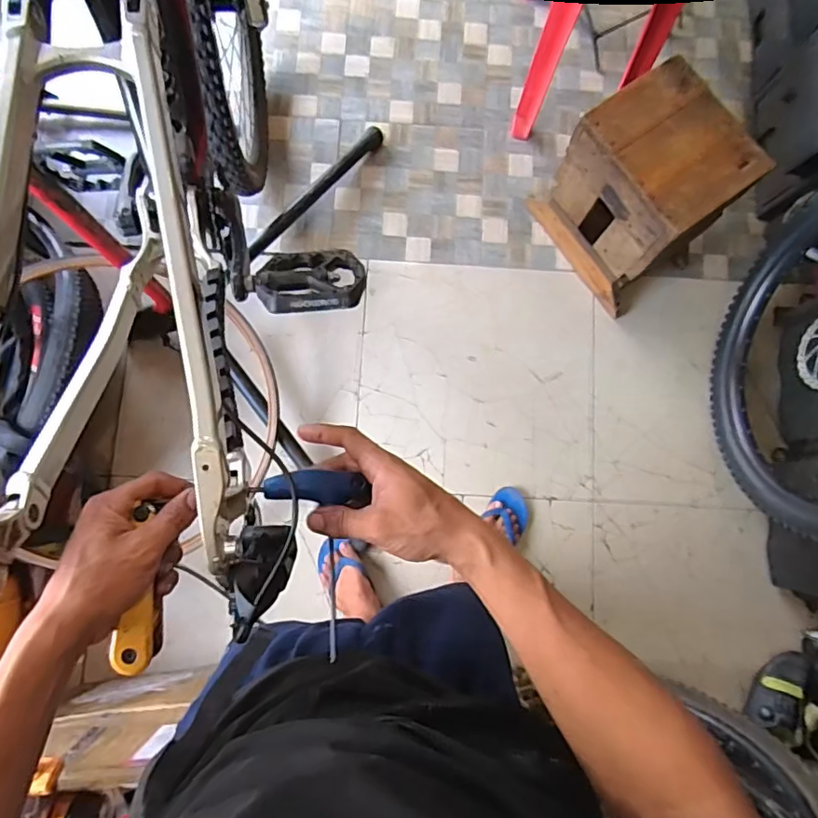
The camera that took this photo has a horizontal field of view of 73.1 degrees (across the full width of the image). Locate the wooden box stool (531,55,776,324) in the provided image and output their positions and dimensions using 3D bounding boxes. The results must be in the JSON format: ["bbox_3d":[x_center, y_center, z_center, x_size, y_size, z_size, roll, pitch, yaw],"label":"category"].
[{"bbox_3d":[0.530,-0.486,1.275,0.257,0.409,0.345,-35,84,-6],"label":"wooden box stool"}]

